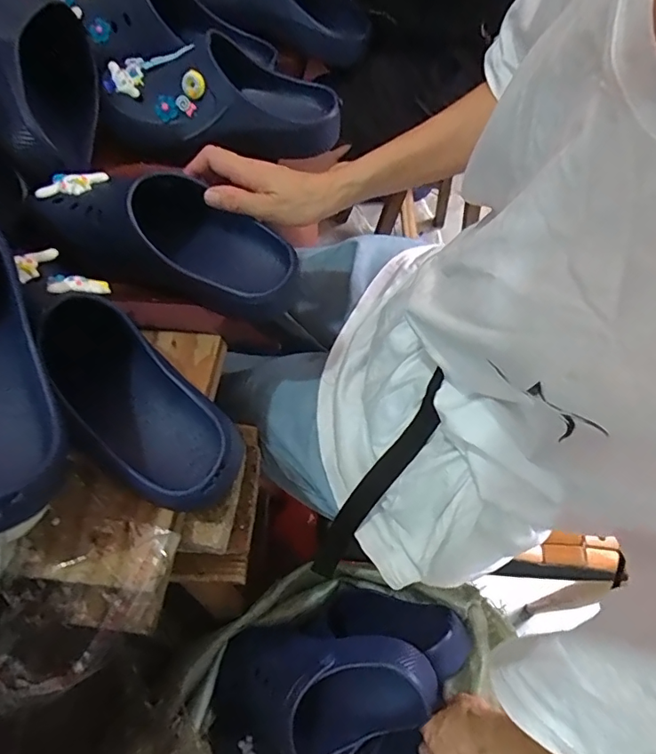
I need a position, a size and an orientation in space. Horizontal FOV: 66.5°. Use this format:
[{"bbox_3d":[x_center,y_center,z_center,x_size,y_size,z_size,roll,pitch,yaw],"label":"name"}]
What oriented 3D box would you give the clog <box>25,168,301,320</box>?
[{"bbox_3d":[-0.141,-0.134,0.442,0.246,0.073,0.094,21,62,-3],"label":"clog"}]

